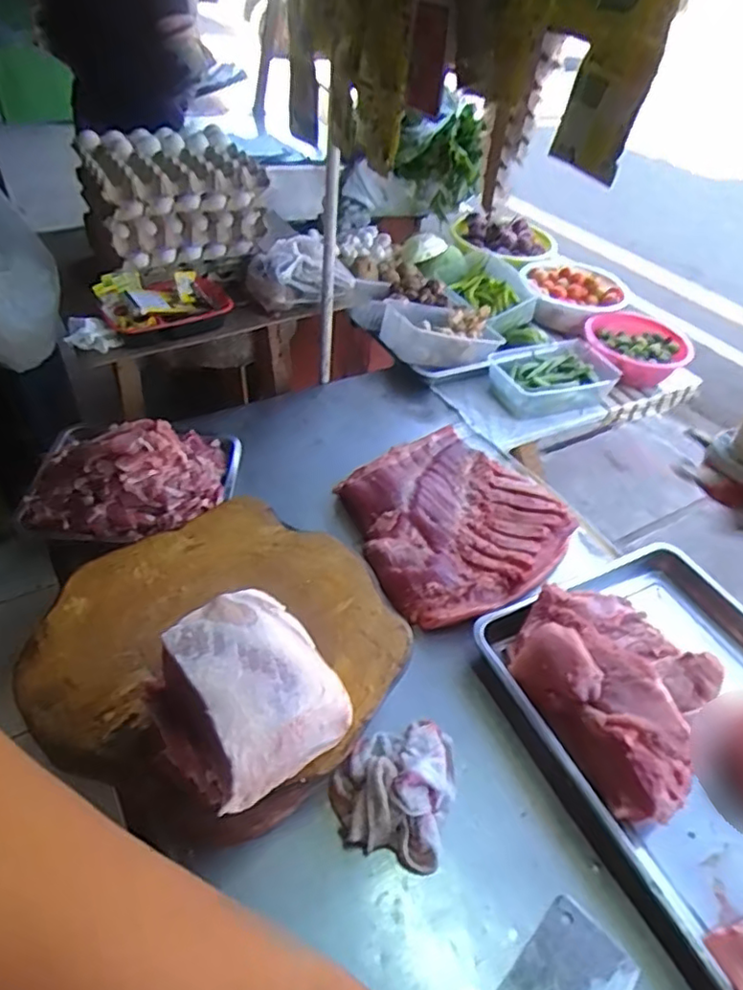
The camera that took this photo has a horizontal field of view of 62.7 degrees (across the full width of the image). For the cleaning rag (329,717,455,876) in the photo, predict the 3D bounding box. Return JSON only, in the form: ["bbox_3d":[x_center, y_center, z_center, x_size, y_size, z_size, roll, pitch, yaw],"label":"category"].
[{"bbox_3d":[0.034,0.324,0.698,0.119,0.055,0.158,14,46,8],"label":"cleaning rag"}]

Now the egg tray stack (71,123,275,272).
[{"bbox_3d":[-0.392,-0.590,1.191,0.327,0.164,0.324,-13,49,-18],"label":"egg tray stack"}]

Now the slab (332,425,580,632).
[{"bbox_3d":[0.128,0.035,0.997,0.321,0.055,0.343,-20,51,-23],"label":"slab"}]

